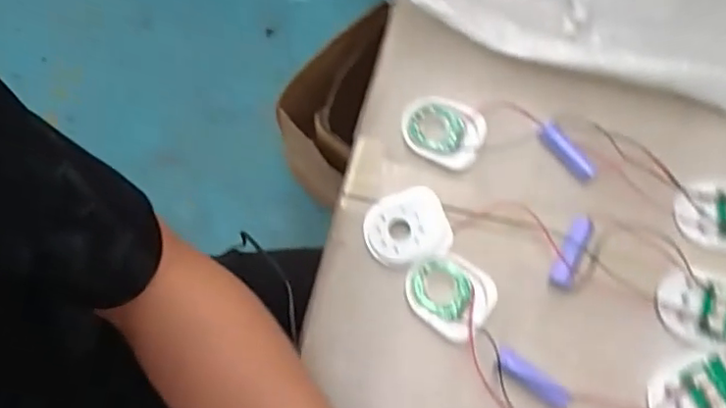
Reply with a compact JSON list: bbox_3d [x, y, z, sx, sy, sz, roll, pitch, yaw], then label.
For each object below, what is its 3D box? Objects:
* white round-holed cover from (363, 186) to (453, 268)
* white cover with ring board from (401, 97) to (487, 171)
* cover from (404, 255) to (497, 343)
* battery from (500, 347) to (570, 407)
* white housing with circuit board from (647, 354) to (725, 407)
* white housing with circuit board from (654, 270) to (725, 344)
[{"bbox_3d":[0.030,0.017,0.416,0.057,0.005,0.049,-23,73,-7],"label":"white round-holed cover"},{"bbox_3d":[0.057,-0.054,0.442,0.058,0.007,0.049,24,73,8],"label":"white cover with ring board"},{"bbox_3d":[0.057,0.058,0.405,0.055,0.010,0.048,34,75,11],"label":"cover"},{"bbox_3d":[0.106,0.110,0.385,0.050,0.015,0.013,36,75,12],"label":"battery"},{"bbox_3d":[0.203,0.122,0.377,0.058,0.010,0.045,-18,72,-5],"label":"white housing with circuit board"},{"bbox_3d":[0.221,0.067,0.400,0.060,0.007,0.041,13,72,5],"label":"white housing with circuit board"}]

